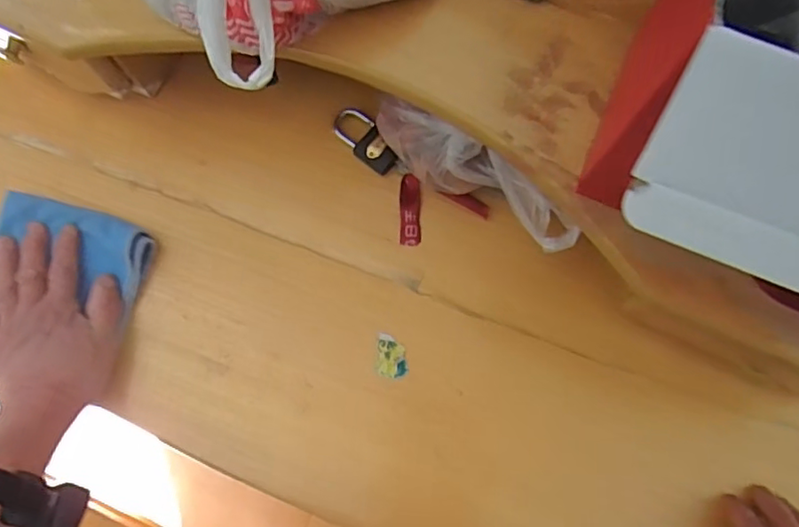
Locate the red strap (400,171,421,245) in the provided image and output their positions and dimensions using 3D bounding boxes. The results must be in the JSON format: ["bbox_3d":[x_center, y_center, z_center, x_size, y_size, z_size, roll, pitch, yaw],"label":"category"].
[{"bbox_3d":[0.010,-0.049,0.527,0.018,0.008,0.066,0,76,1],"label":"red strap"}]

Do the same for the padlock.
[{"bbox_3d":[-0.032,-0.114,0.532,0.033,0.010,0.075,-45,70,12],"label":"padlock"}]

